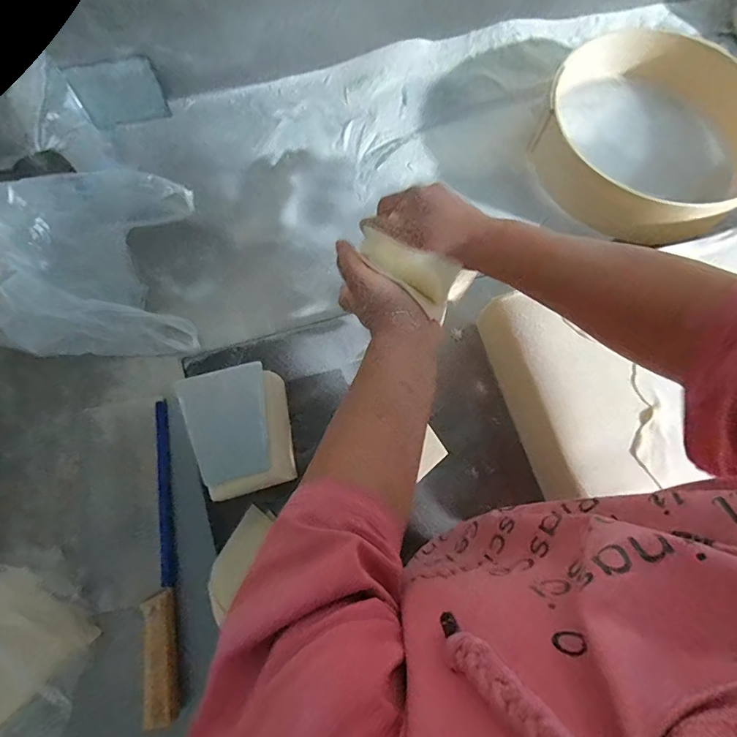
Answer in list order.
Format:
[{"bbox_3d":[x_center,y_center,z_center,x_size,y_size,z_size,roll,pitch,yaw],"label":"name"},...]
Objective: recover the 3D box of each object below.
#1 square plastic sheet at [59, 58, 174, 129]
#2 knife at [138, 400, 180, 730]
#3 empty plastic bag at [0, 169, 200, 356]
[{"bbox_3d":[-0.324,-0.359,0.574,0.102,0.072,0.006,-18,58,-12],"label":"square plastic sheet"},{"bbox_3d":[-0.220,0.191,0.462,0.028,0.019,0.313,-6,77,-5],"label":"knife"},{"bbox_3d":[-0.327,-0.124,0.515,0.230,0.066,0.216,-3,77,-5],"label":"empty plastic bag"}]

